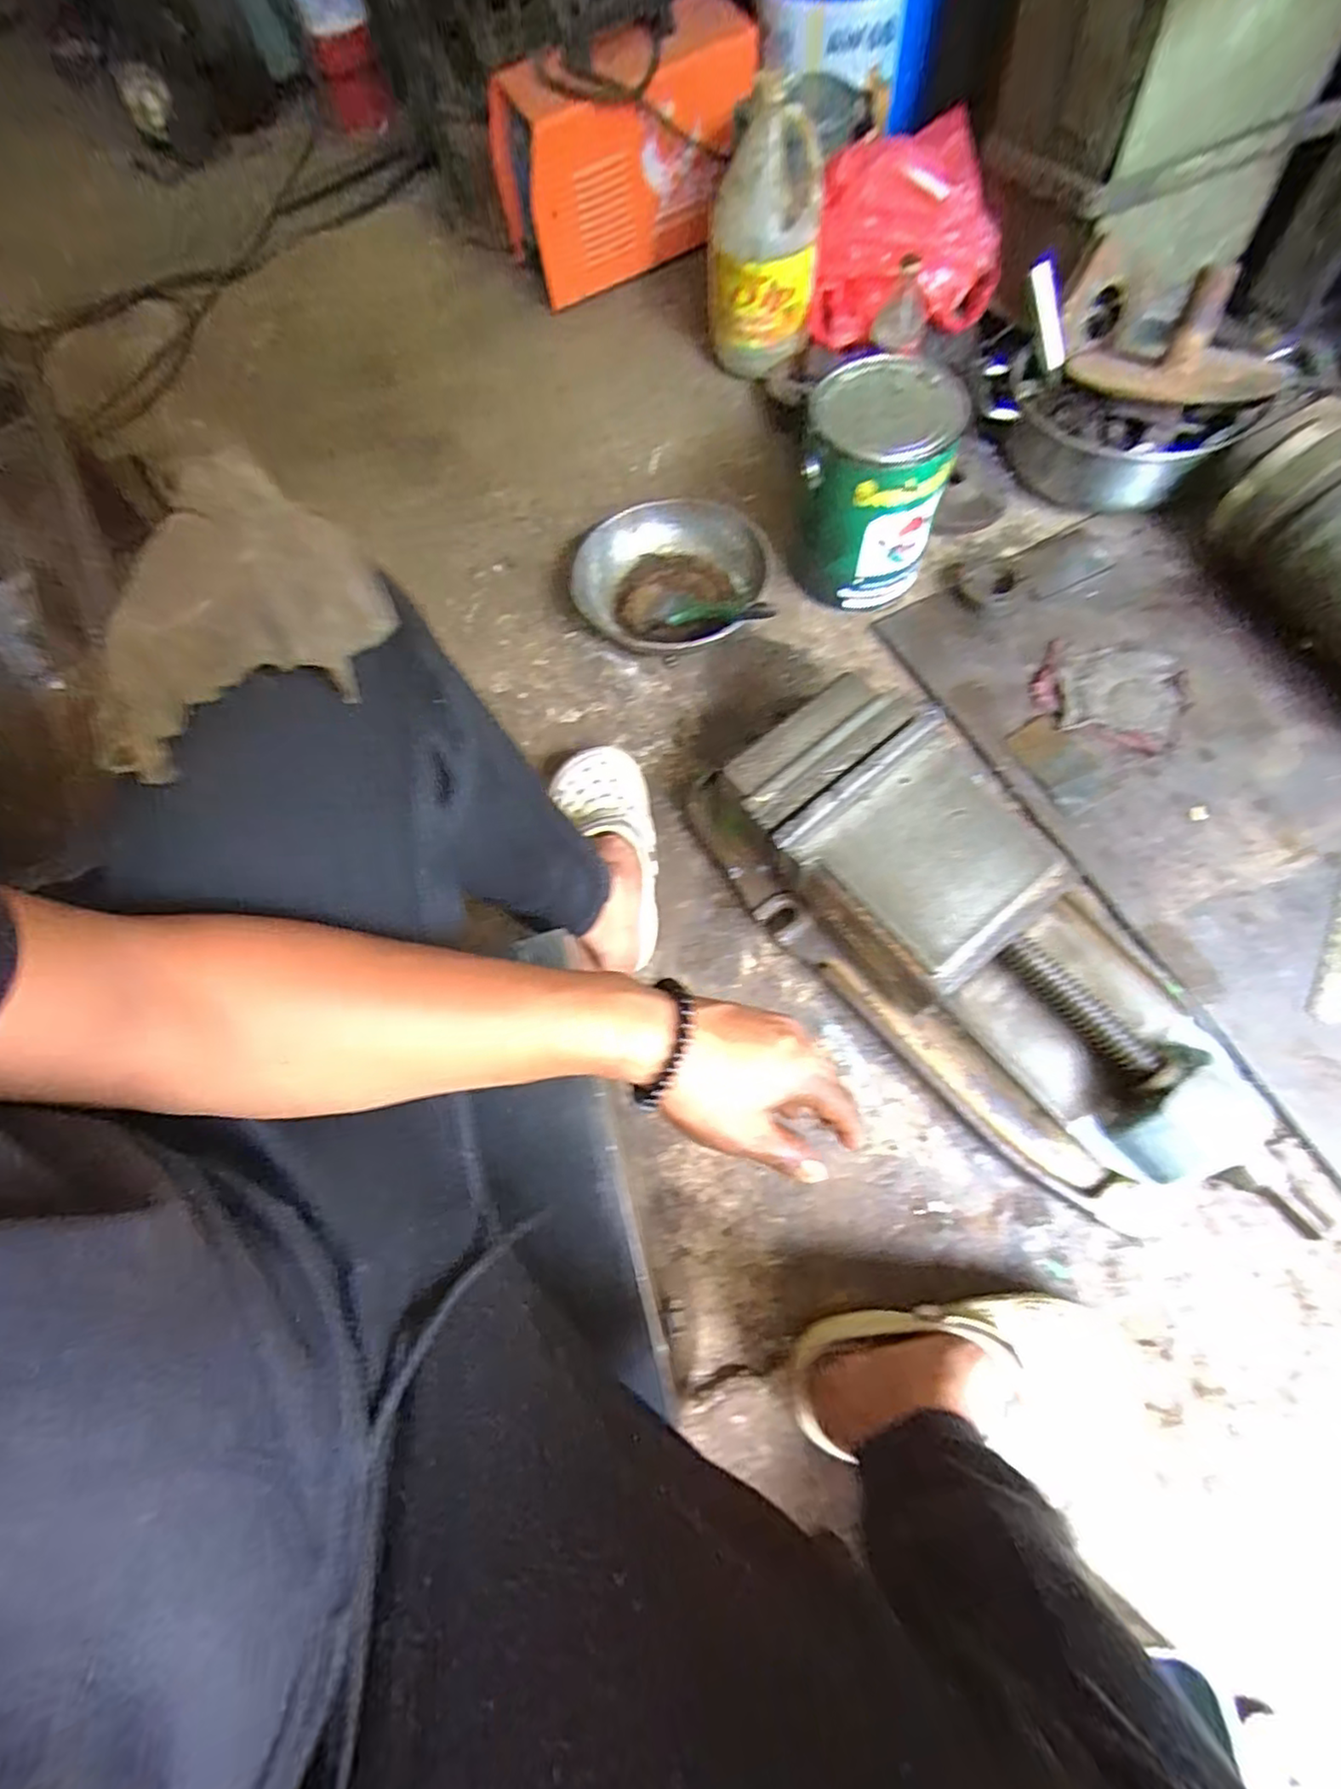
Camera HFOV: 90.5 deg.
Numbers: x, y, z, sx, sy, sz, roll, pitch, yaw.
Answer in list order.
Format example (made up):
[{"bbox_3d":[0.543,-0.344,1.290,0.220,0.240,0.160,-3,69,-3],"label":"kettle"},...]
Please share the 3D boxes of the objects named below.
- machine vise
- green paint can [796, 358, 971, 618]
[{"bbox_3d":[0.278,0.033,0.632,0.234,0.124,0.588,-41,74,-10],"label":"machine vise"},{"bbox_3d":[0.234,-0.469,0.785,0.159,0.204,0.162,14,73,8],"label":"green paint can"}]

